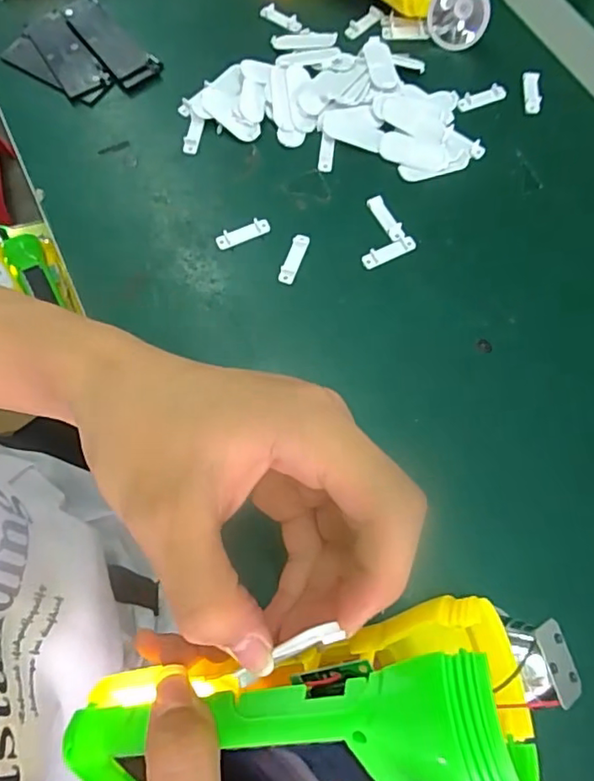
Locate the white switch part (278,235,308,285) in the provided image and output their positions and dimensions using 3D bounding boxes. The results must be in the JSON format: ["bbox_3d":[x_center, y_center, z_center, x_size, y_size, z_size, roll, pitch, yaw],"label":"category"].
[{"bbox_3d":[-0.002,-0.087,0.369,0.010,0.006,0.036,18,70,9],"label":"white switch part"}]

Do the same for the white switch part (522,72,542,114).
[{"bbox_3d":[0.170,-0.216,0.407,0.011,0.008,0.032,1,68,2],"label":"white switch part"}]

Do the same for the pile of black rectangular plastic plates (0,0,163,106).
[{"bbox_3d":[-0.161,-0.257,0.430,0.106,0.008,0.086,42,75,16],"label":"pile of black rectangular plastic plates"}]

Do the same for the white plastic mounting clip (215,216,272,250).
[{"bbox_3d":[-0.037,-0.106,0.378,0.038,0.005,0.010,-22,69,-7],"label":"white plastic mounting clip"}]

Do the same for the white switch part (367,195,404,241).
[{"bbox_3d":[0.059,-0.114,0.374,0.011,0.005,0.036,-26,70,-8],"label":"white switch part"}]

